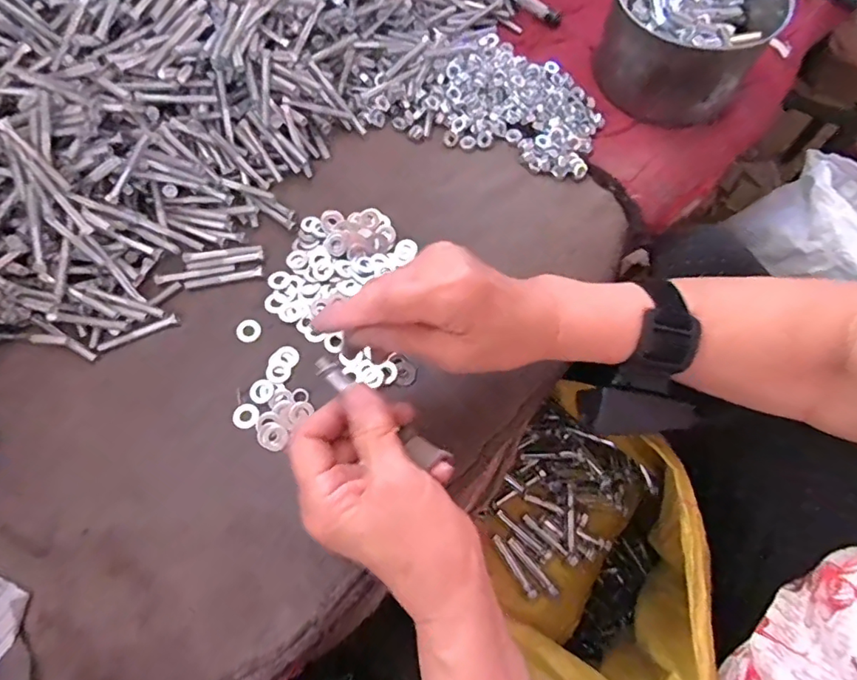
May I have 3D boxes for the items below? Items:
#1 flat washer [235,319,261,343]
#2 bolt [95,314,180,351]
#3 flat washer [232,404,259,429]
[{"bbox_3d":[-0.130,-0.007,0.376,0.017,0.004,0.018,0,66,0],"label":"flat washer"},{"bbox_3d":[-0.203,-0.006,0.366,0.056,0.004,0.009,-23,67,-10],"label":"bolt"},{"bbox_3d":[-0.122,0.050,0.349,0.017,0.004,0.017,0,66,0],"label":"flat washer"}]

